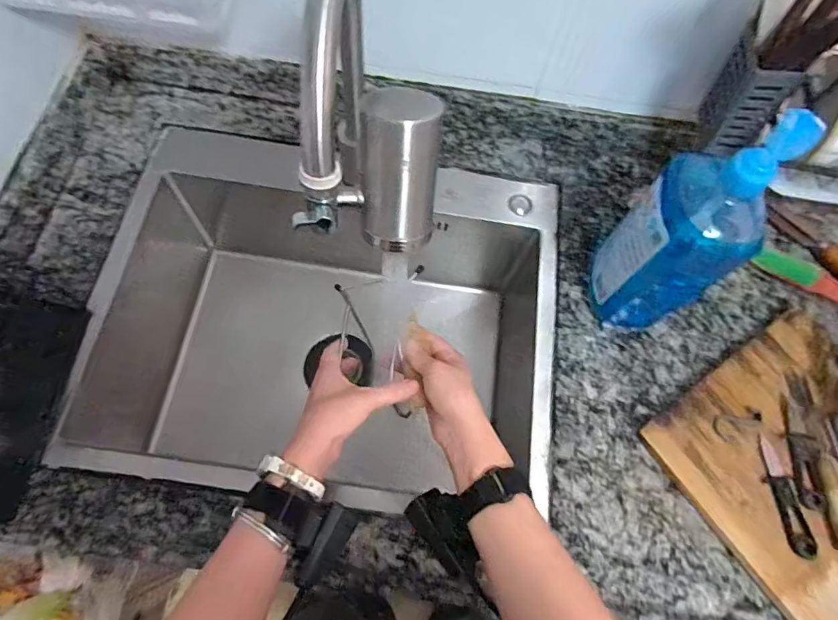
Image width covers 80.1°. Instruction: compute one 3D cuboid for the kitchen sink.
[{"bbox_3d":[-0.109,0.032,0.712,0.545,0.244,0.416,7,68,-1],"label":"kitchen sink"}]

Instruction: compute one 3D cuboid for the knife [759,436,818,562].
[{"bbox_3d":[0.380,0.192,0.518,0.027,0.009,0.116,-7,69,-6],"label":"knife"}]

